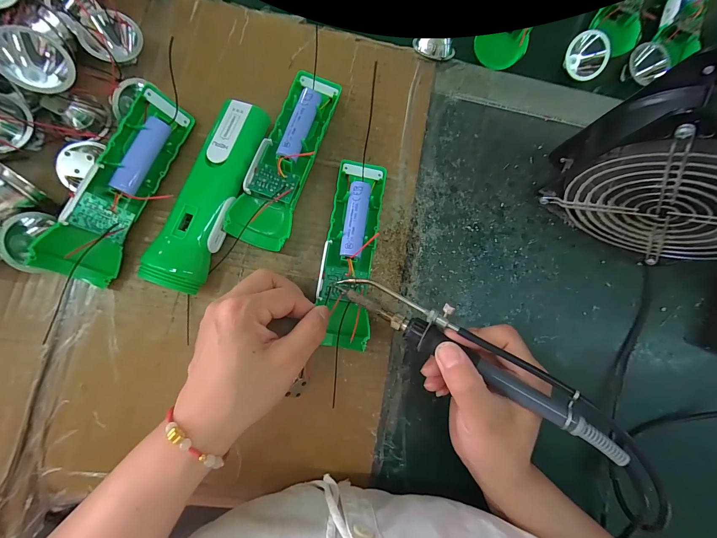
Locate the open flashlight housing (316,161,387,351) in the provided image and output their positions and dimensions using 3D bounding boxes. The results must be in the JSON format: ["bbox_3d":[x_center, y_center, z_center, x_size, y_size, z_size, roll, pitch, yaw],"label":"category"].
[{"bbox_3d":[-0.006,-0.014,0.263,0.045,0.029,0.158,7,83,-7],"label":"open flashlight housing"}]

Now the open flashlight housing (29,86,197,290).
[{"bbox_3d":[-0.183,-0.065,0.248,0.033,0.039,0.157,22,81,-3],"label":"open flashlight housing"}]

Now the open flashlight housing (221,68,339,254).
[{"bbox_3d":[-0.061,-0.094,0.272,0.046,0.031,0.155,20,81,-3],"label":"open flashlight housing"}]

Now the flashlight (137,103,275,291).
[{"bbox_3d":[-0.119,-0.059,0.261,0.042,0.033,0.155,21,81,-3],"label":"flashlight"}]

